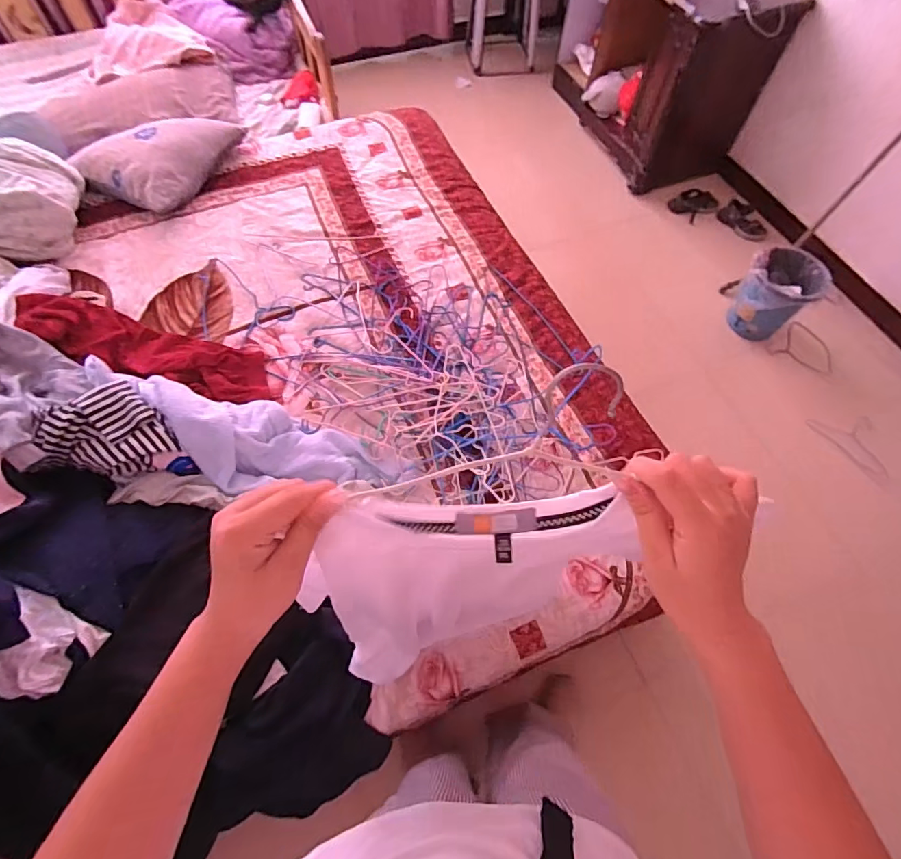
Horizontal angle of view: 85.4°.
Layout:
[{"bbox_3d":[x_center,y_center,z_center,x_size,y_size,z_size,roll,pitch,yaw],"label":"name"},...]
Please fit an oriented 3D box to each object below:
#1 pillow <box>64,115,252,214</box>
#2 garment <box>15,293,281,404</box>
[{"bbox_3d":[-0.900,-0.859,1.503,0.326,0.116,0.421,18,63,8],"label":"pillow"},{"bbox_3d":[-0.714,-0.186,1.184,0.596,0.098,0.169,18,63,-7],"label":"garment"}]

